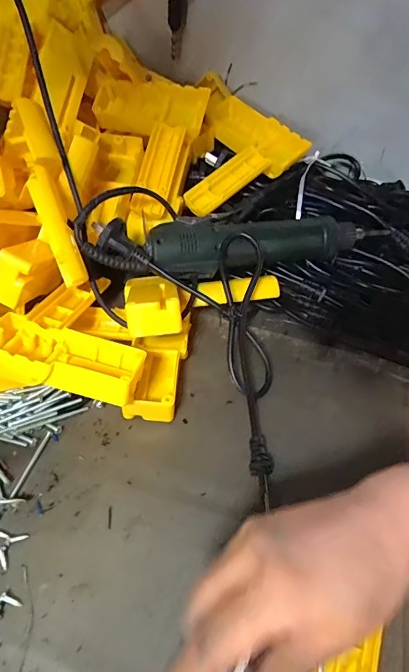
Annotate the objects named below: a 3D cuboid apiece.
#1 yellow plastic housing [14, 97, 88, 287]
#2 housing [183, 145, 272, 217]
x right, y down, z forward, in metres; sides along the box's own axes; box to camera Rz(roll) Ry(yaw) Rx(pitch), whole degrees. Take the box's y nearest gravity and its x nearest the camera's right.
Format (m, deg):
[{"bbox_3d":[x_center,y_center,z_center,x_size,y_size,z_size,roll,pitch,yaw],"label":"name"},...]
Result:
[{"bbox_3d":[-0.126,-0.114,0.349,0.027,0.142,0.025,-15,14,-18],"label":"yellow plastic housing"},{"bbox_3d":[0.023,-0.159,0.433,0.099,0.017,0.032,-39,60,-10],"label":"housing"}]

